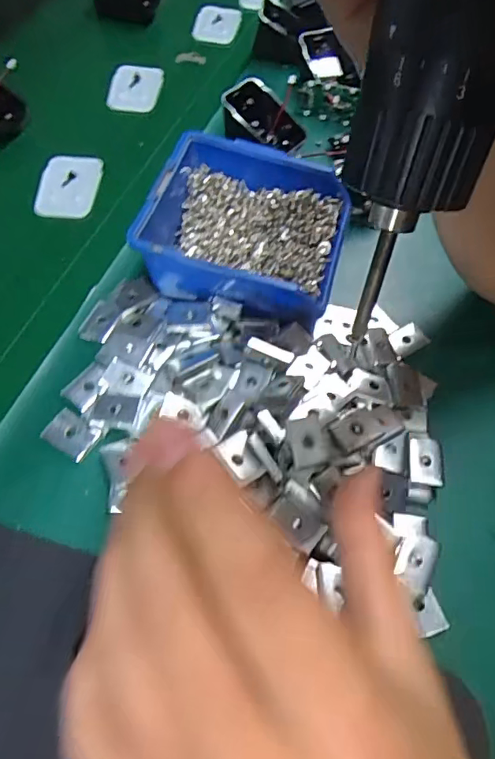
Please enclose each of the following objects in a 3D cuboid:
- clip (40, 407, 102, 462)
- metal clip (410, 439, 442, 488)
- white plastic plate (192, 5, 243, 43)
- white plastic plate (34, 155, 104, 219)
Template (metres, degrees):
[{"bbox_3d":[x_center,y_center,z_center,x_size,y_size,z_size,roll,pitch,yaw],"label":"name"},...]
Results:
[{"bbox_3d":[-0.100,0.031,0.289,0.028,0.006,0.021,29,61,13],"label":"clip"},{"bbox_3d":[0.103,0.046,0.292,0.016,0.009,0.029,6,59,-1],"label":"metal clip"},{"bbox_3d":[-0.033,-0.384,0.545,0.047,0.009,0.065,8,59,0],"label":"white plastic plate"},{"bbox_3d":[-0.143,-0.155,0.406,0.046,0.011,0.064,5,59,-2],"label":"white plastic plate"}]

